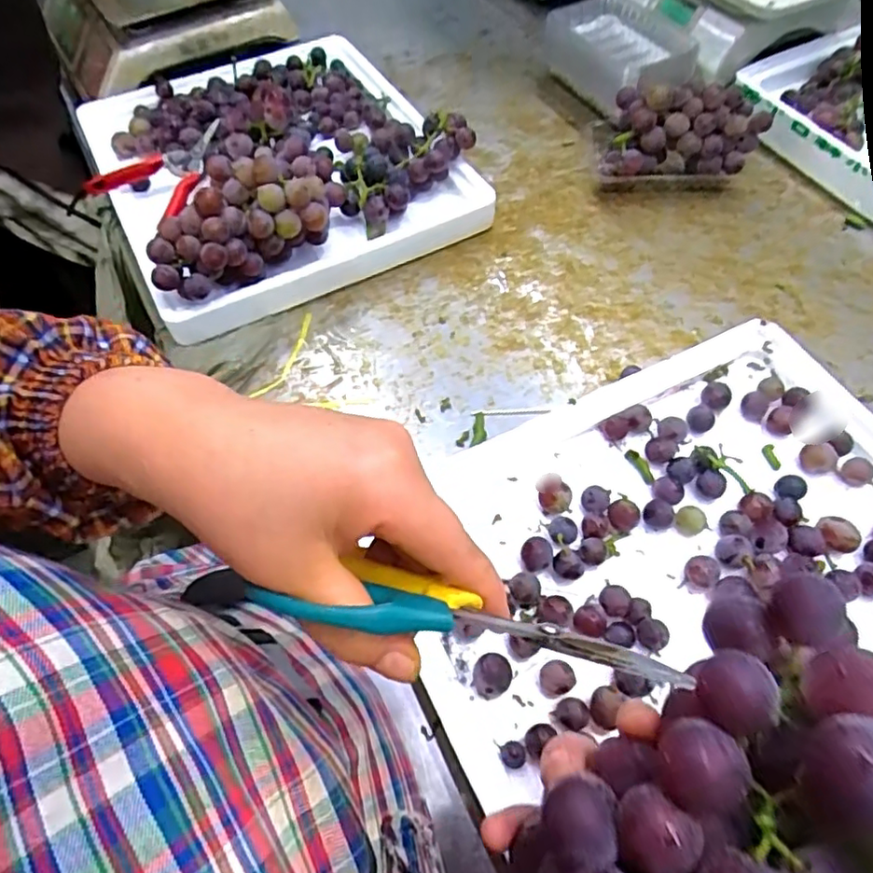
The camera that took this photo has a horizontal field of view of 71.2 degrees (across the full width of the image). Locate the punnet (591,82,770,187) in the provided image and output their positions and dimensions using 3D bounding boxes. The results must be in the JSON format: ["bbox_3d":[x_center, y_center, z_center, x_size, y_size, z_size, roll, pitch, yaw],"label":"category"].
[{"bbox_3d":[0.279,-0.359,0.713,0.170,0.103,0.104,-4,59,1],"label":"punnet"}]

